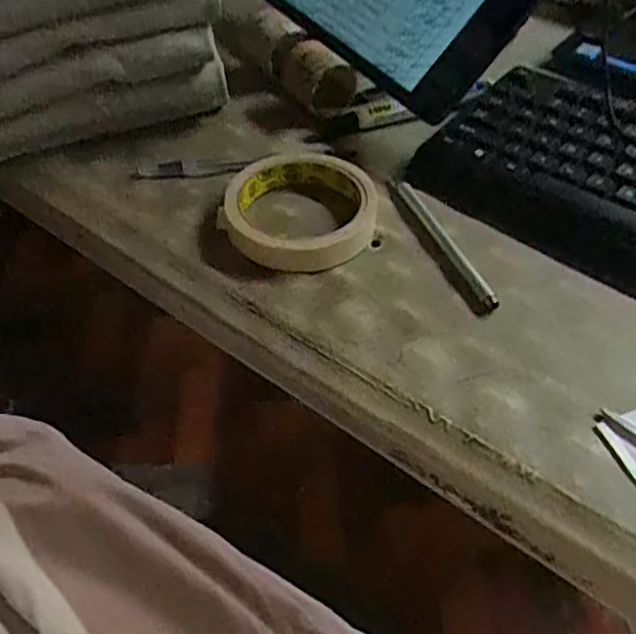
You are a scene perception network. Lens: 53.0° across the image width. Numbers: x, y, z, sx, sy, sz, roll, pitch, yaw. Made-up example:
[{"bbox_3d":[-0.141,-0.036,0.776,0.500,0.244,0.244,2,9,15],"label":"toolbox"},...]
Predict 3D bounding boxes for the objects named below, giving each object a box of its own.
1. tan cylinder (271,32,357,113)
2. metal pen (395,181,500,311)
[{"bbox_3d":[-0.004,-0.179,0.464,0.041,0.037,0.059,-27,53,-18],"label":"tan cylinder"},{"bbox_3d":[0.076,-0.045,0.383,0.011,0.008,0.108,-18,51,-11],"label":"metal pen"}]

